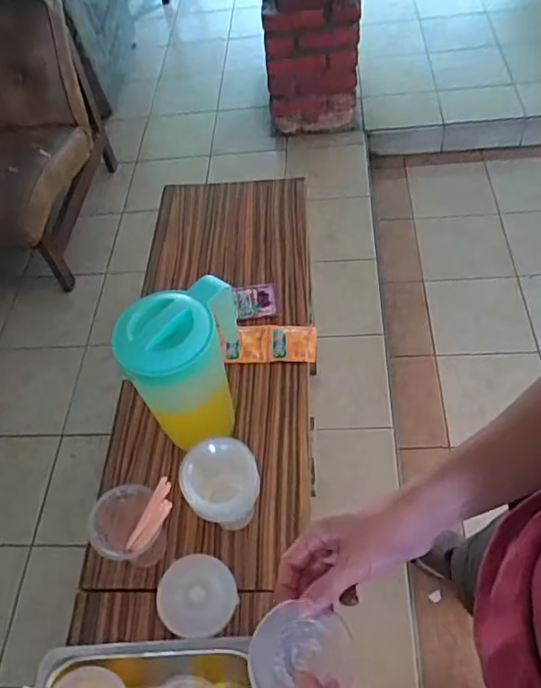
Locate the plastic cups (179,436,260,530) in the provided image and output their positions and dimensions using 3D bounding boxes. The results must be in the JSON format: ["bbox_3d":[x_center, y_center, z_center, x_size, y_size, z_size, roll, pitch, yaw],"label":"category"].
[{"bbox_3d":[-0.057,0.178,0.709,0.088,0.121,0.078,-15,53,-3],"label":"plastic cups"}]

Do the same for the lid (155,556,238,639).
[{"bbox_3d":[-0.088,0.304,0.697,0.091,0.020,0.088,-2,55,3],"label":"lid"}]

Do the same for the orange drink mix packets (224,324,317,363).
[{"bbox_3d":[0.001,-0.001,0.930,0.144,0.014,0.070,0,55,4],"label":"orange drink mix packets"}]

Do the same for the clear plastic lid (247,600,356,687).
[{"bbox_3d":[0.026,0.272,0.492,0.088,0.016,0.082,11,62,-2],"label":"clear plastic lid"}]

